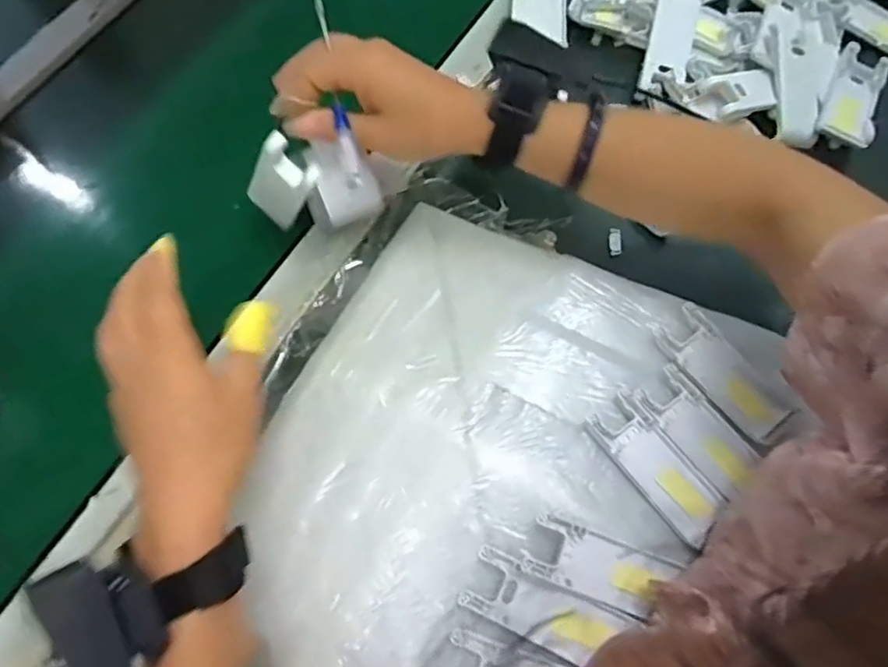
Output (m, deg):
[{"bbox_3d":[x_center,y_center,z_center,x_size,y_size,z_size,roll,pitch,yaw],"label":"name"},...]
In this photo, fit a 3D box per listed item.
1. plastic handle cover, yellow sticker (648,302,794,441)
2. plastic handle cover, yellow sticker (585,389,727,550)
[{"bbox_3d":[0.196,0.026,0.437,0.038,0.008,0.102,-33,71,-15],"label":"plastic handle cover, yellow sticker"},{"bbox_3d":[0.143,0.089,0.413,0.040,0.006,0.101,-32,71,-15],"label":"plastic handle cover, yellow sticker"}]

